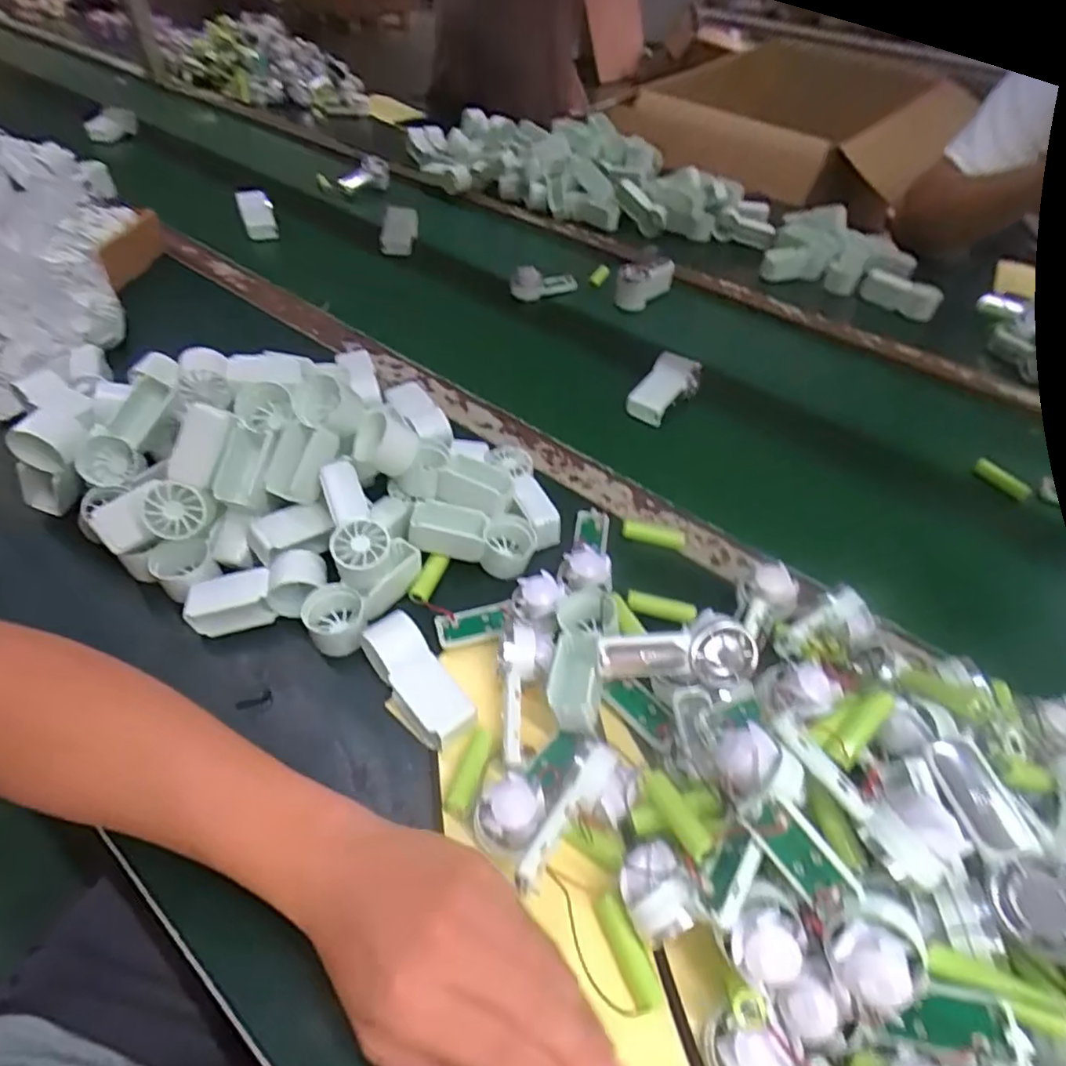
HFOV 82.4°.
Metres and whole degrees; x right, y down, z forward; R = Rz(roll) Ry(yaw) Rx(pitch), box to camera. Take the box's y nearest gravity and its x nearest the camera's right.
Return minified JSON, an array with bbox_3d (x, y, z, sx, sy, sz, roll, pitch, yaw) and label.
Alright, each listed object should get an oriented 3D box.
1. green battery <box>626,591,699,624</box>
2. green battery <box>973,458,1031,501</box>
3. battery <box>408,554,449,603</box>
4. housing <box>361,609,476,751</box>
[{"bbox_3d":[0.096,0.054,0.454,0.052,0.016,0.012,8,48,4],"label":"green battery"},{"bbox_3d":[0.454,-0.051,0.590,0.052,0.015,0.015,38,55,11],"label":"green battery"},{"bbox_3d":[-0.079,0.034,0.464,0.014,0.015,0.041,23,68,16],"label":"battery"},{"bbox_3d":[-0.075,0.094,0.392,0.034,0.026,0.089,-28,55,-26],"label":"housing"}]

